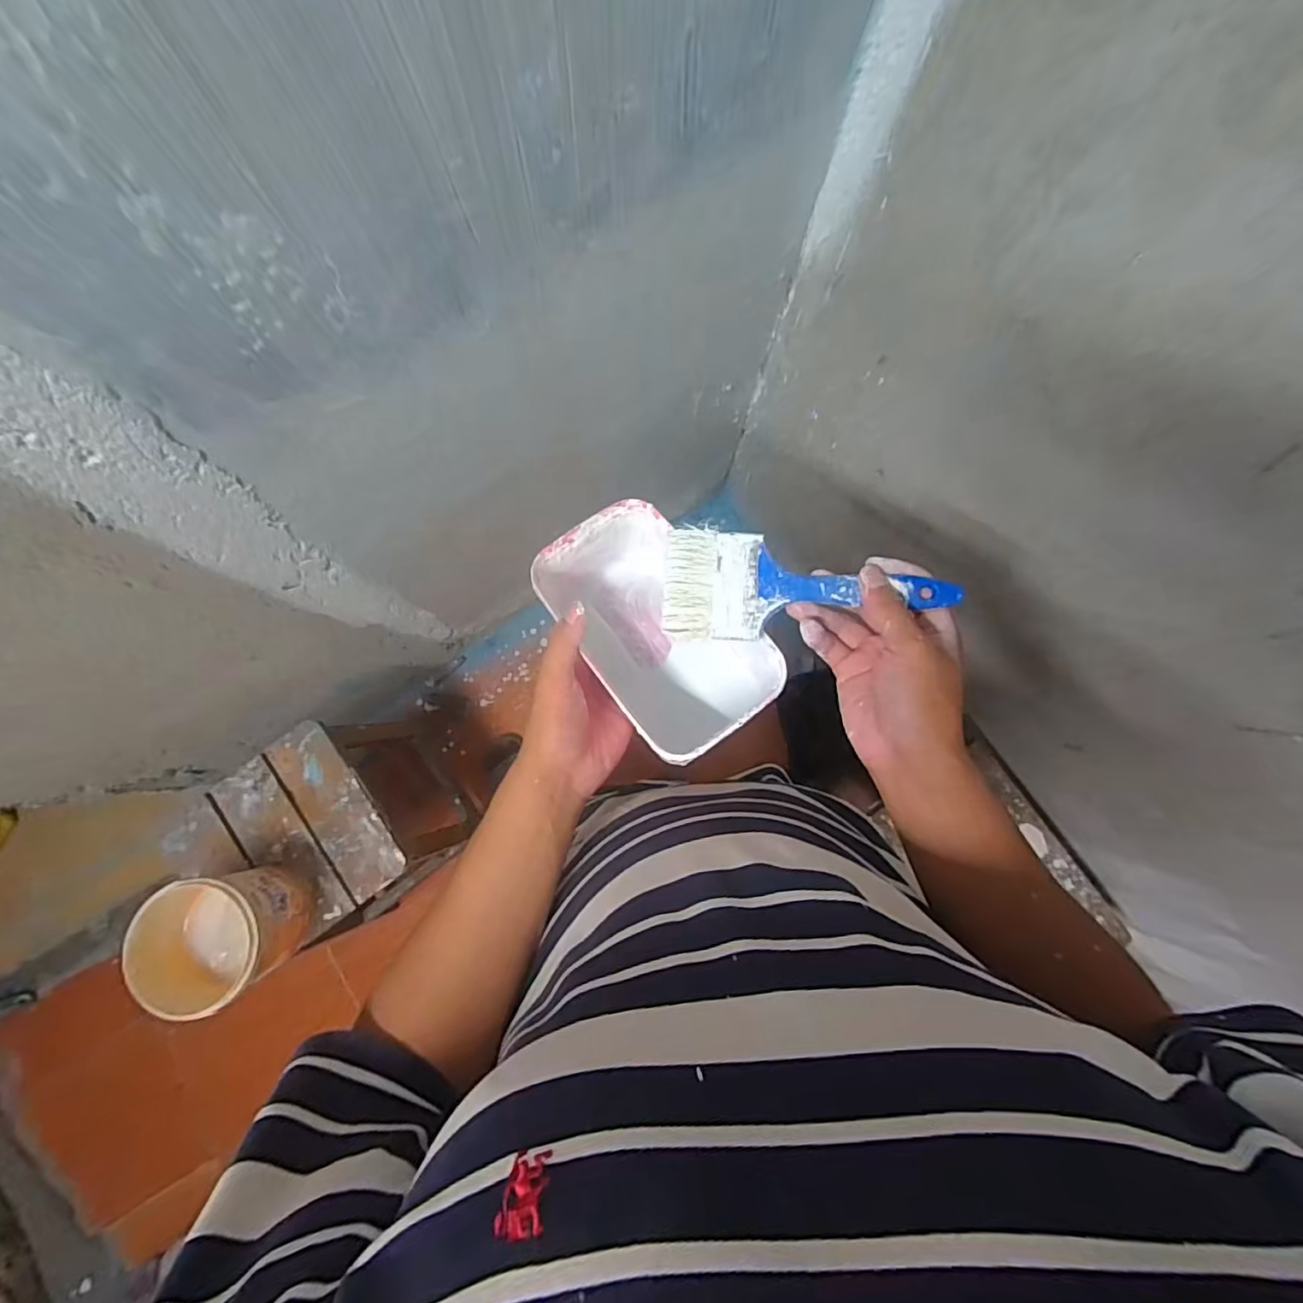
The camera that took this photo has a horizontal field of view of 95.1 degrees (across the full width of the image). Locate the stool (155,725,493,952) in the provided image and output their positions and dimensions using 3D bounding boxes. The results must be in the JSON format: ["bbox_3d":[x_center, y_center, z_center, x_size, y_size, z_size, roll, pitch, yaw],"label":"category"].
[{"bbox_3d":[-0.583,0.328,1.161,0.278,0.455,0.299,-37,85,-6],"label":"stool"}]

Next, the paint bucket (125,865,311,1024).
[{"bbox_3d":[-0.594,0.398,0.843,0.157,0.158,0.163,0,83,-2],"label":"paint bucket"}]

